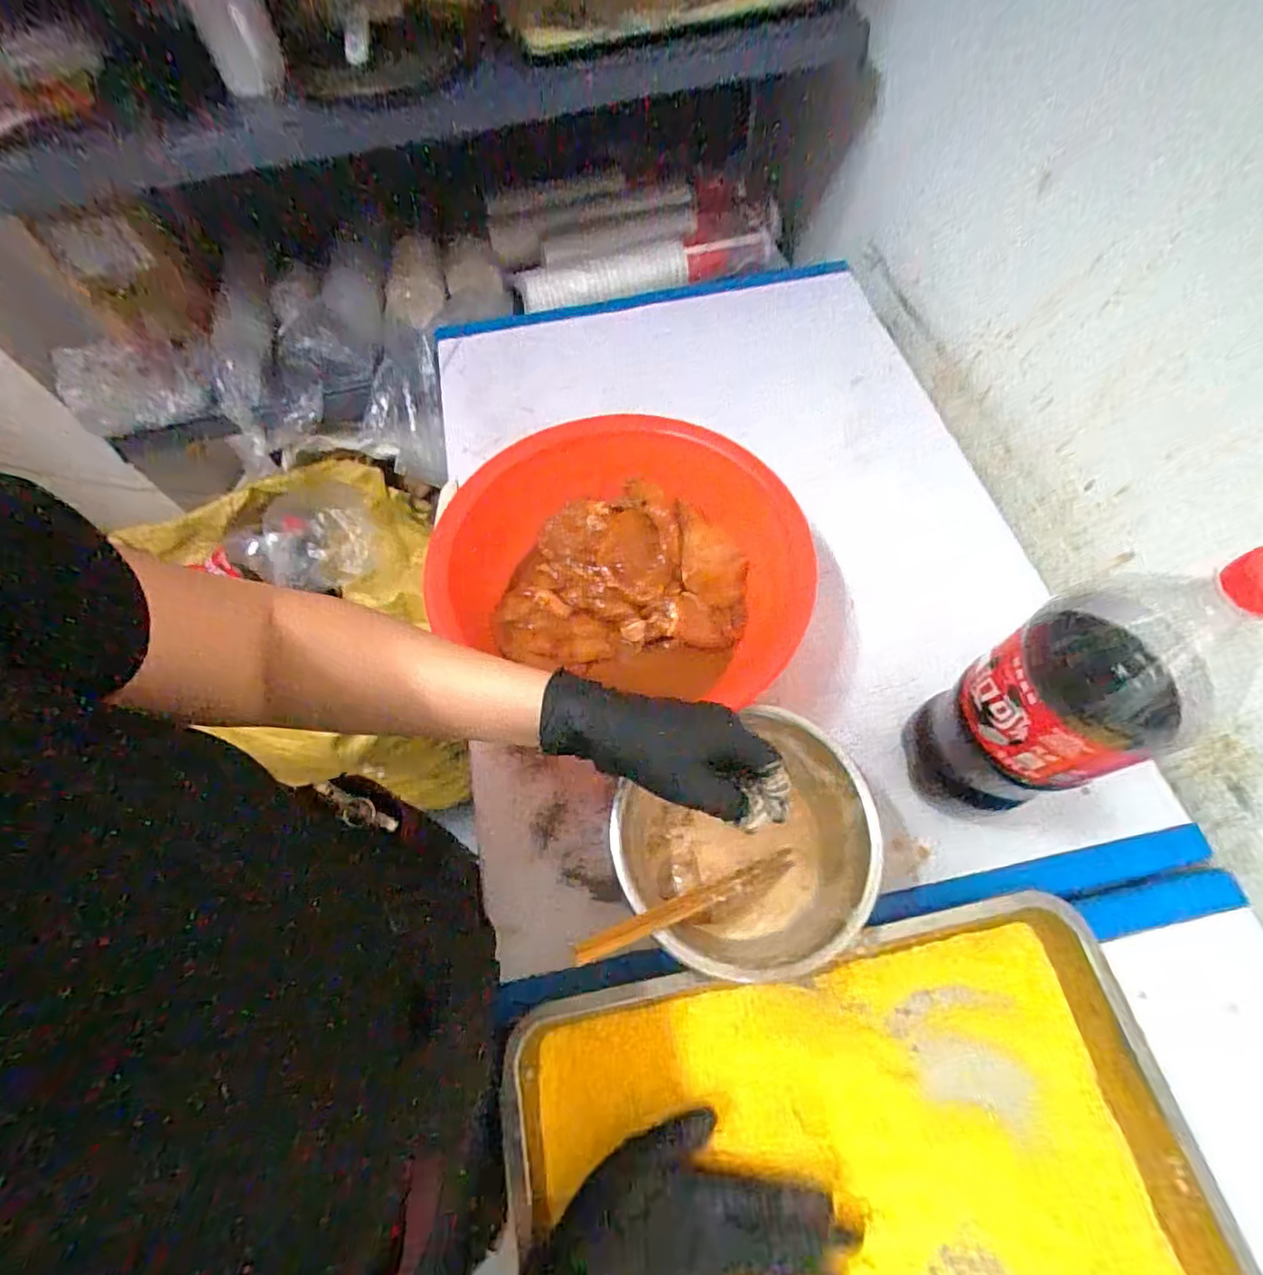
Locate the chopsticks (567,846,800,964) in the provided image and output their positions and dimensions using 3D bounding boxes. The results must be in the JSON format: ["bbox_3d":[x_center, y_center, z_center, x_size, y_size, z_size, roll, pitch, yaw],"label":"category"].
[{"bbox_3d":[0.050,0.194,0.436,0.210,0.011,0.015,-5,57,-37],"label":"chopsticks"}]

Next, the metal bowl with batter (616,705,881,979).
[{"bbox_3d":[0.091,0.163,0.473,0.179,0.097,0.182,-1,63,3],"label":"metal bowl with batter"}]

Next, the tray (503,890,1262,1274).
[{"bbox_3d":[0.159,0.395,0.390,0.439,0.058,0.339,-11,63,-2],"label":"tray"}]

